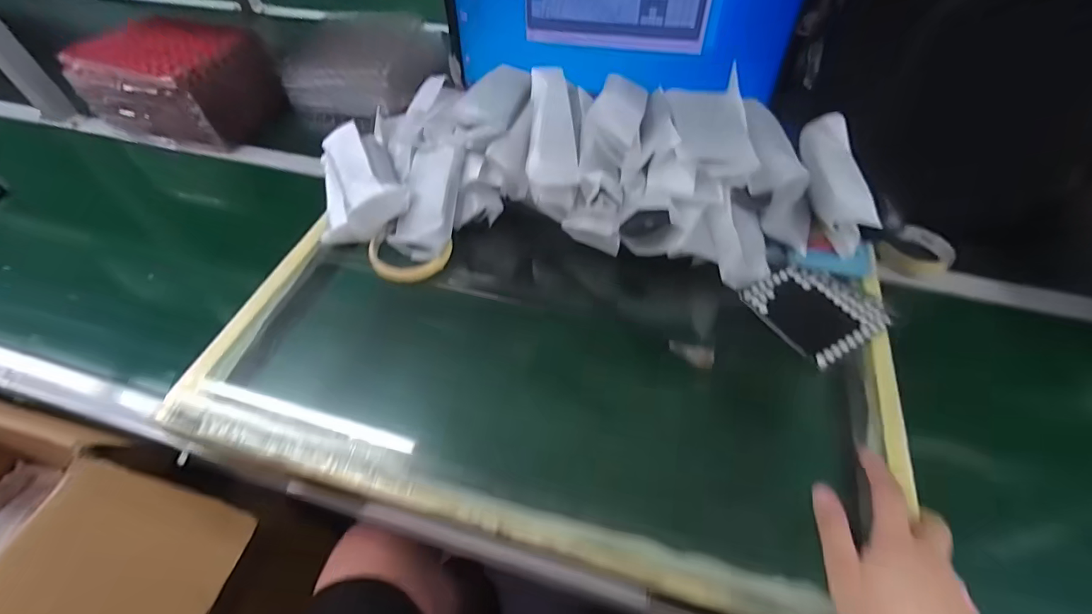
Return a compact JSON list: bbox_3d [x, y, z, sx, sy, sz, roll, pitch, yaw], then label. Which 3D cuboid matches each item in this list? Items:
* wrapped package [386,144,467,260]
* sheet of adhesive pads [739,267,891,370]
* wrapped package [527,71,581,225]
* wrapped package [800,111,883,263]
[{"bbox_3d":[-0.127,-0.116,0.512,0.064,0.030,0.127,8,79,8],"label":"wrapped package"},{"bbox_3d":[0.257,-0.001,0.448,0.102,0.007,0.099,-25,56,-16],"label":"sheet of adhesive pads"},{"bbox_3d":[0.006,-0.174,0.487,0.049,0.034,0.163,-3,78,0],"label":"wrapped package"},{"bbox_3d":[0.293,-0.126,0.478,0.051,0.050,0.147,-7,78,-3],"label":"wrapped package"}]

